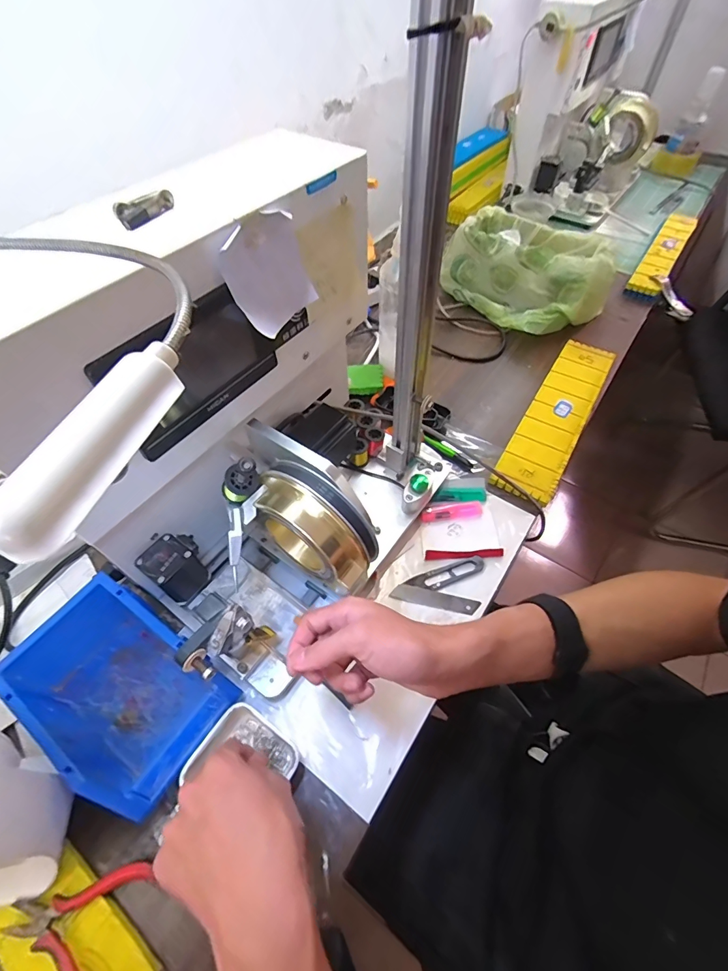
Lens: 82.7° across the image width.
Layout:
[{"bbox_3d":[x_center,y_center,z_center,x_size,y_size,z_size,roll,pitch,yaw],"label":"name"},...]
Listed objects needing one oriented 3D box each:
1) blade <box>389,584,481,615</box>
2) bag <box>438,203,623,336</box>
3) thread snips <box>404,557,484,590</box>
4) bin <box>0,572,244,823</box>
[{"bbox_3d":[0.081,0.130,0.474,0.097,0.004,0.019,10,56,9],"label":"blade"},{"bbox_3d":[0.290,-0.397,0.757,0.201,0.102,0.273,-34,61,-20],"label":"bag"},{"bbox_3d":[0.098,0.105,0.490,0.093,0.007,0.024,-16,56,-9],"label":"thread snips"},{"bbox_3d":[-0.231,0.187,0.393,0.193,0.074,0.122,29,61,20],"label":"bin"}]

